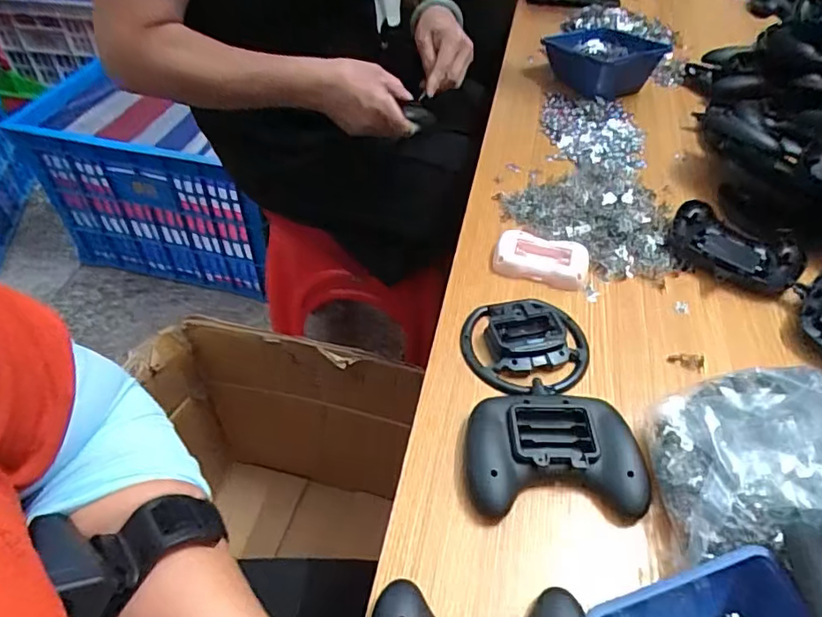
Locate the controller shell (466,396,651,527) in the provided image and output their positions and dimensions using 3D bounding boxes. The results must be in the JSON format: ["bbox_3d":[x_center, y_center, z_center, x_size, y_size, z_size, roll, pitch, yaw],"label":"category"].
[{"bbox_3d":[0.100,0.101,0.388,0.119,0.021,0.084,0,48,0],"label":"controller shell"}]

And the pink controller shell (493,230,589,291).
[{"bbox_3d":[0.124,-0.048,0.531,0.086,0.014,0.056,17,50,15],"label":"pink controller shell"}]

